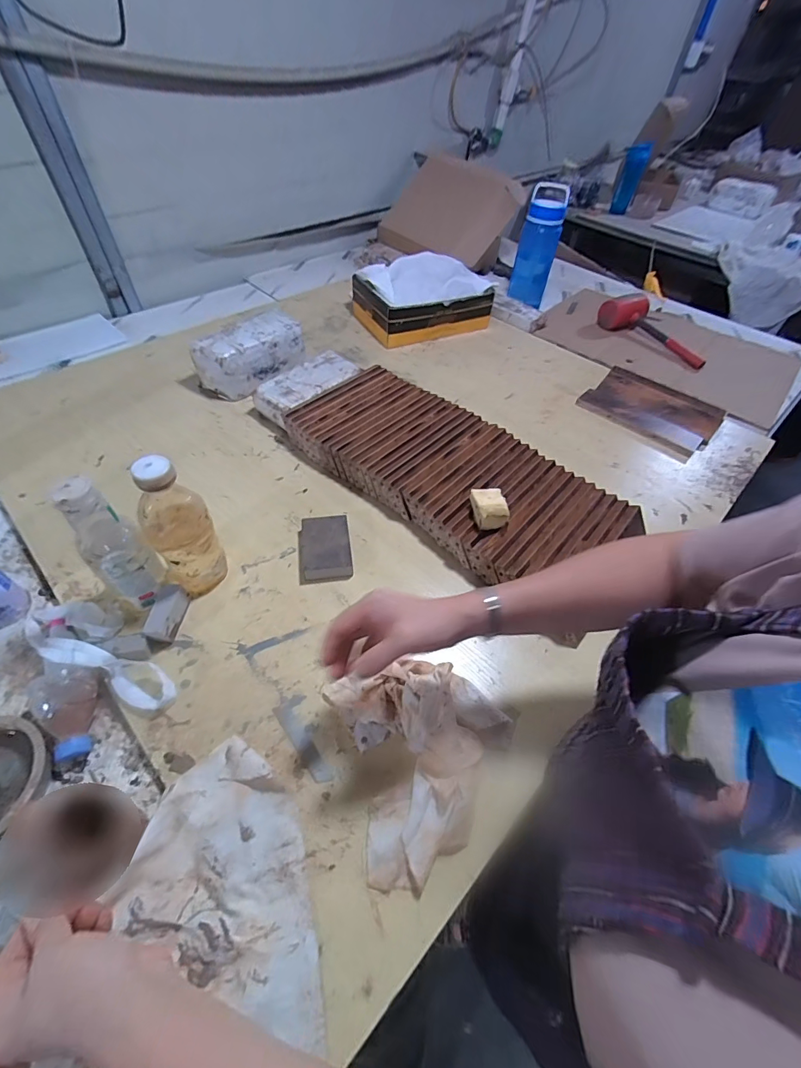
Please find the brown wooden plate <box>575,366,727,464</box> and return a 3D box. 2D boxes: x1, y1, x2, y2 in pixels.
[{"bbox_3d":[0.522,-0.260,0.893,0.247,0.018,0.162,38,73,23],"label":"brown wooden plate"}]

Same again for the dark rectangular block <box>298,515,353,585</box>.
[{"bbox_3d":[-0.111,0.019,0.625,0.073,0.029,0.103,-6,50,-7],"label":"dark rectangular block"}]

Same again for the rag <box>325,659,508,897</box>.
[{"bbox_3d":[0.027,0.227,0.457,0.171,0.050,0.200,-15,51,-15],"label":"rag"}]

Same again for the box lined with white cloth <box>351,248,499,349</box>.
[{"bbox_3d":[0.057,-0.611,1.100,0.309,0.127,0.228,-21,56,-19],"label":"box lined with white cloth"}]

